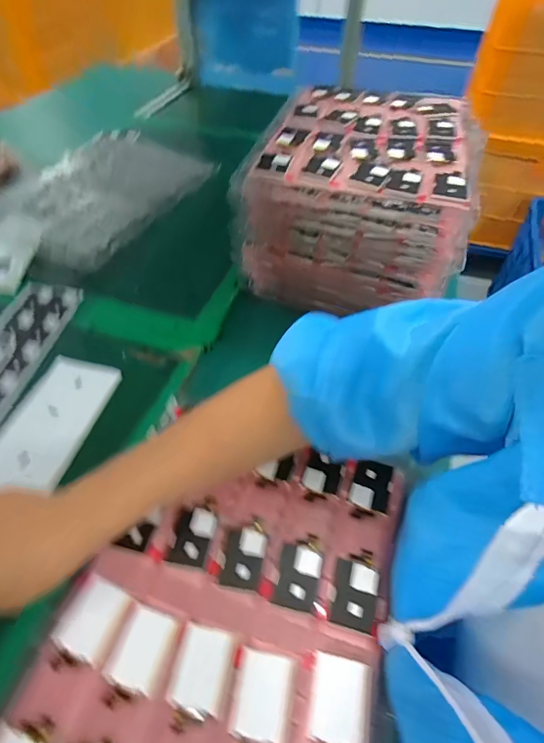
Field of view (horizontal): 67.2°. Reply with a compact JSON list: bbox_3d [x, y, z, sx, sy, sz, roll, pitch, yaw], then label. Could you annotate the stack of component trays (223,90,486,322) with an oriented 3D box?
[{"bbox_3d":[0.115,-0.238,0.563,0.256,0.161,0.306,14,51,10],"label":"stack of component trays"}]

